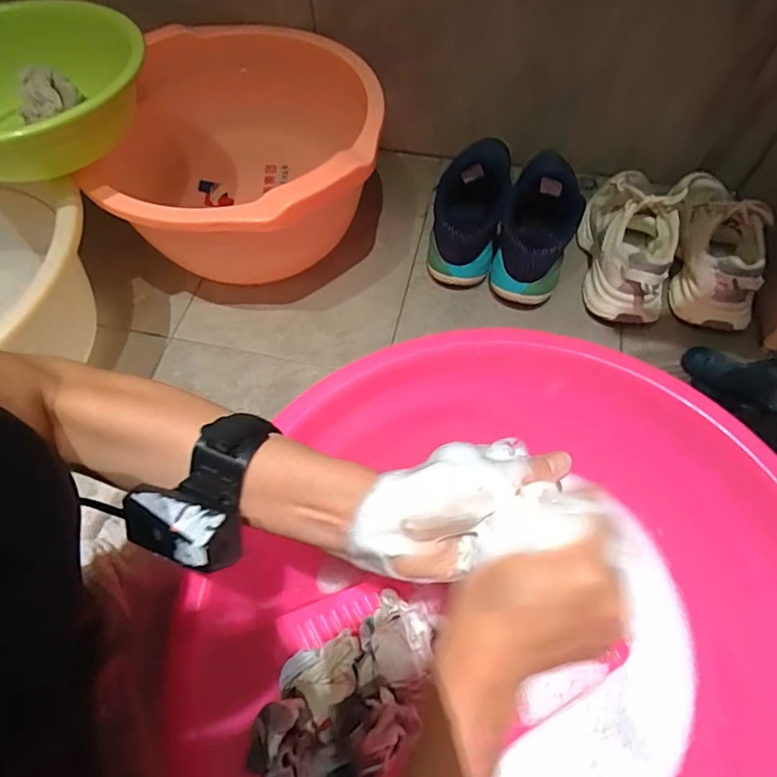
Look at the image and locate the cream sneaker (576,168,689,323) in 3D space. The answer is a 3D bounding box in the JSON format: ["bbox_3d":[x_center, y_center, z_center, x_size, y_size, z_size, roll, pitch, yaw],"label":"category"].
[{"bbox_3d":[0.330,-0.209,0.686,0.102,0.107,0.221,7,61,5],"label":"cream sneaker"}]

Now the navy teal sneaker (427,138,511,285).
[{"bbox_3d":[0.117,-0.282,0.730,0.102,0.132,0.250,5,61,4],"label":"navy teal sneaker"}]

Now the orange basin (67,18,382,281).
[{"bbox_3d":[-0.189,-0.313,0.720,0.355,0.197,0.405,-10,61,-4],"label":"orange basin"}]

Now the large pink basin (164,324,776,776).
[{"bbox_3d":[0.106,0.203,0.425,0.461,0.176,0.456,-1,60,1],"label":"large pink basin"}]

